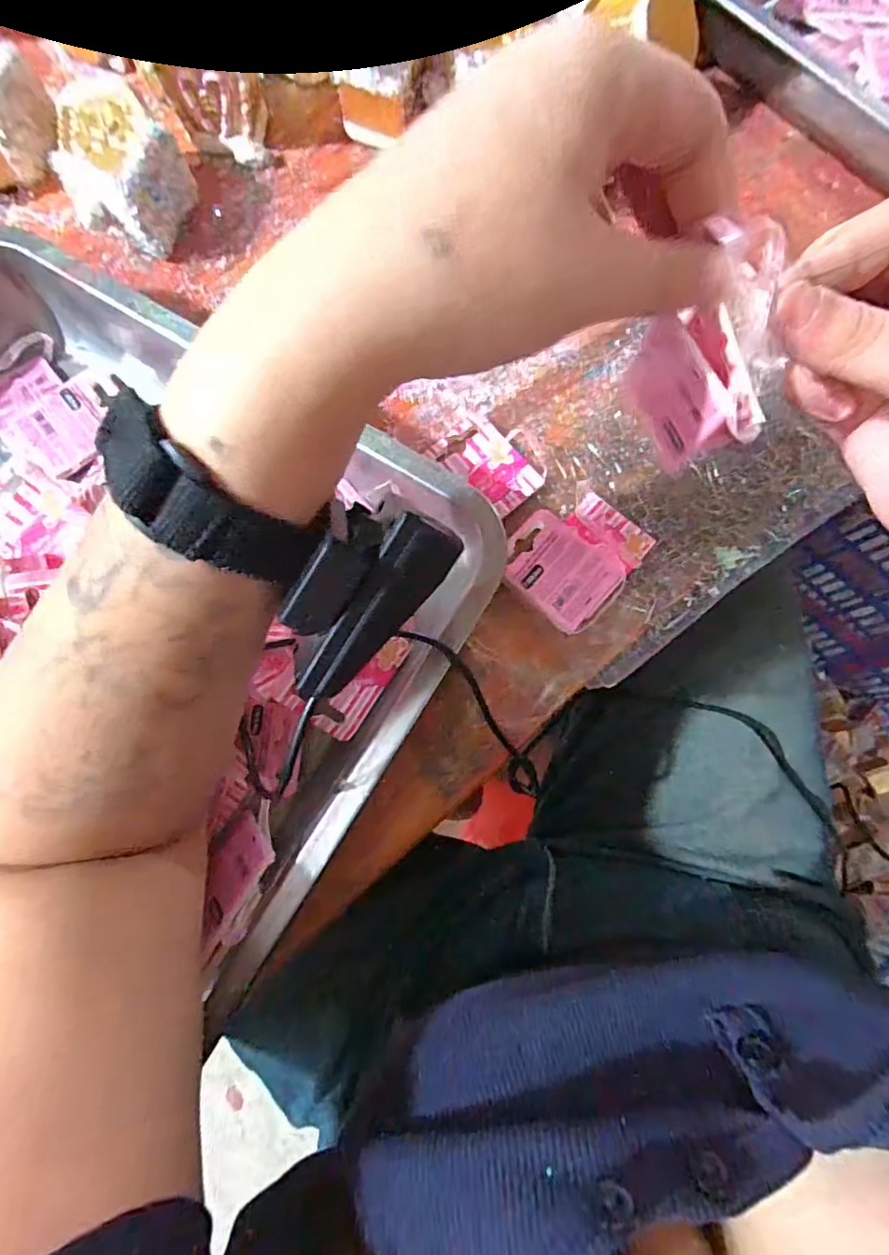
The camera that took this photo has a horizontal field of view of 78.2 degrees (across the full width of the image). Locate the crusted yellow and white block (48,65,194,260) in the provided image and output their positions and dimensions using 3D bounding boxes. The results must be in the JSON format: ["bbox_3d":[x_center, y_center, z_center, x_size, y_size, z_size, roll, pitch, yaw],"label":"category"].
[{"bbox_3d":[-0.195,-0.278,0.334,0.072,0.048,0.096,-30,79,-8],"label":"crusted yellow and white block"}]

